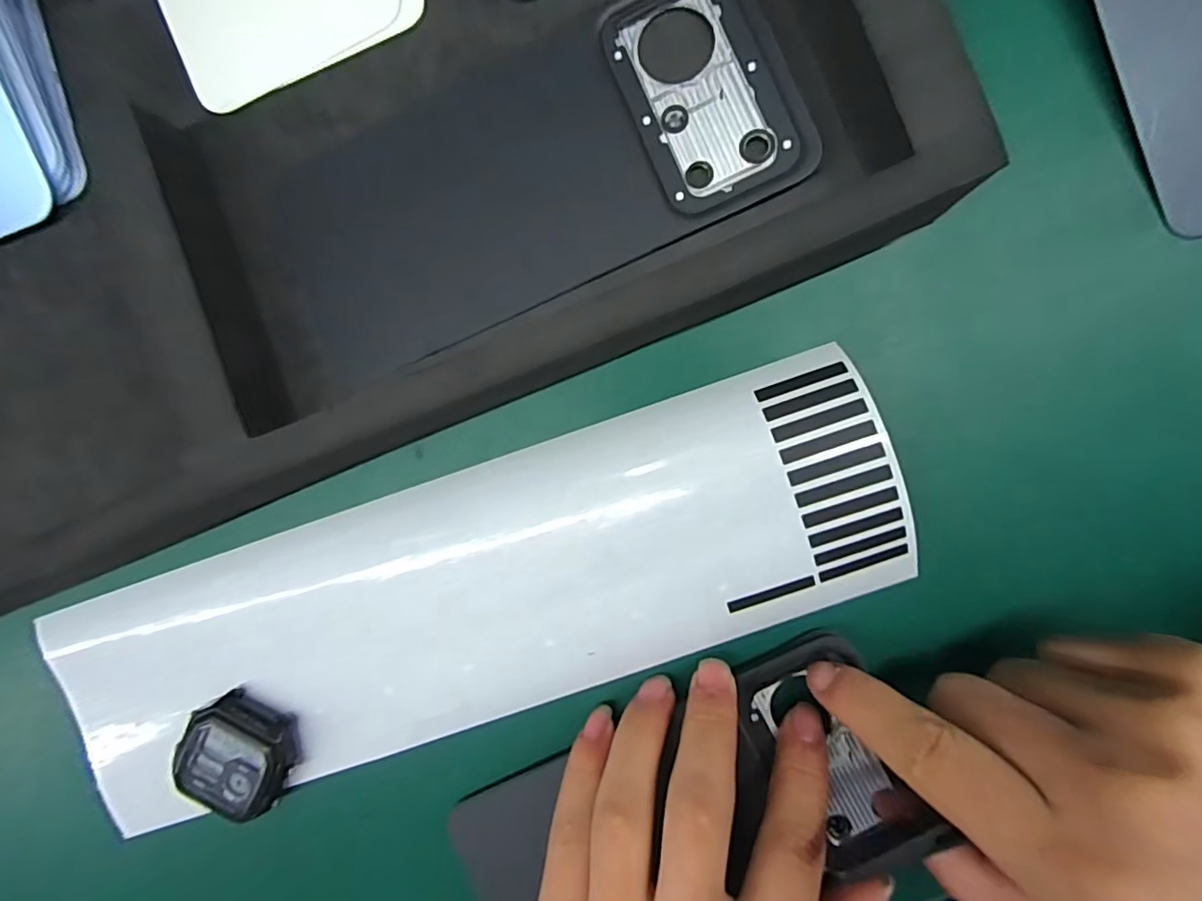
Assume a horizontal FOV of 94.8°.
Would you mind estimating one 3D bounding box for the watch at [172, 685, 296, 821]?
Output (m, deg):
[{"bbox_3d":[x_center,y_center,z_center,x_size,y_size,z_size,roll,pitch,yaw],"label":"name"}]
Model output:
[{"bbox_3d":[-0.133,0.110,0.203,0.040,0.018,0.034,31,96,2],"label":"watch"}]

